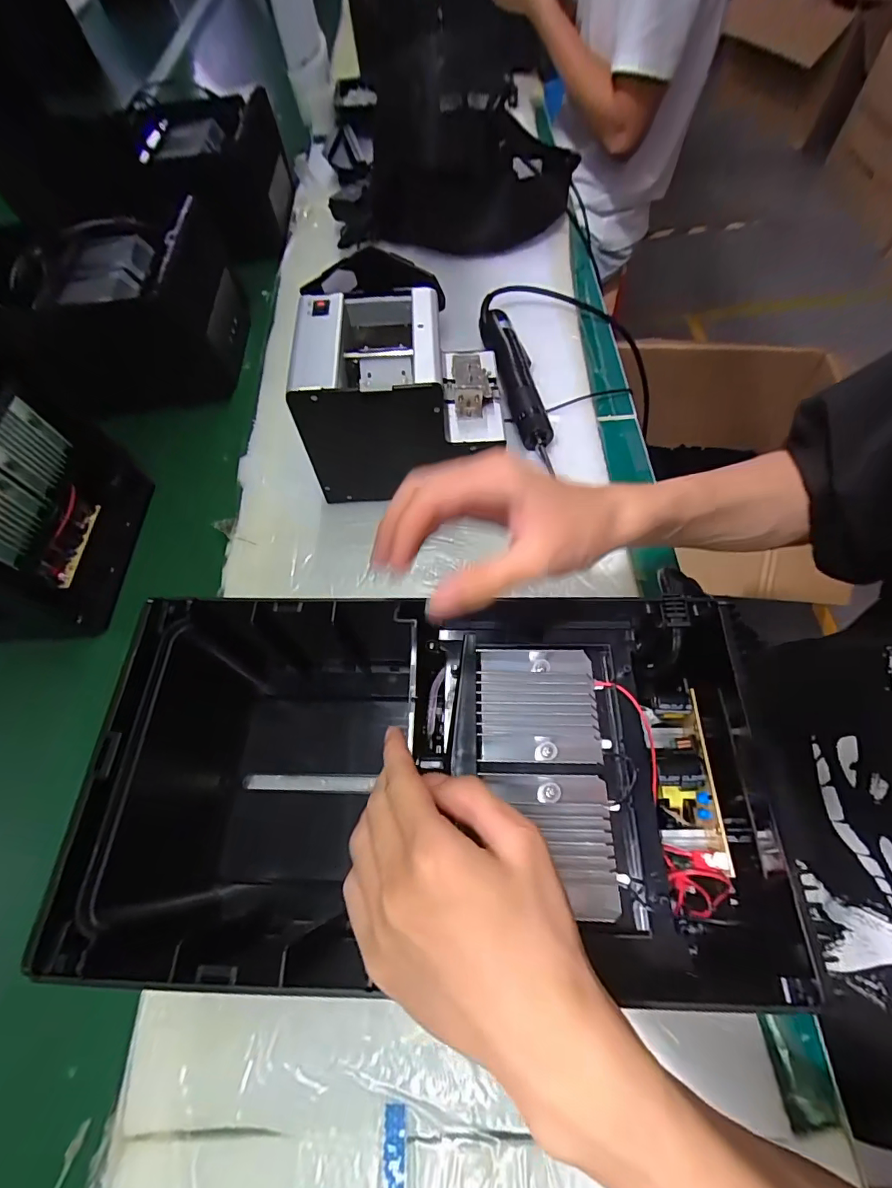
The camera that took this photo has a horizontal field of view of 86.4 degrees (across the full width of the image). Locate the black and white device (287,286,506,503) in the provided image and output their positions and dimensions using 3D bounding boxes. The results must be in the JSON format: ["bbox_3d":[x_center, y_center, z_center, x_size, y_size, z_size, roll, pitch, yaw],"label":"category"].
[{"bbox_3d":[-0.038,-0.182,0.454,0.172,0.145,0.119,-4,62,3],"label":"black and white device"}]

